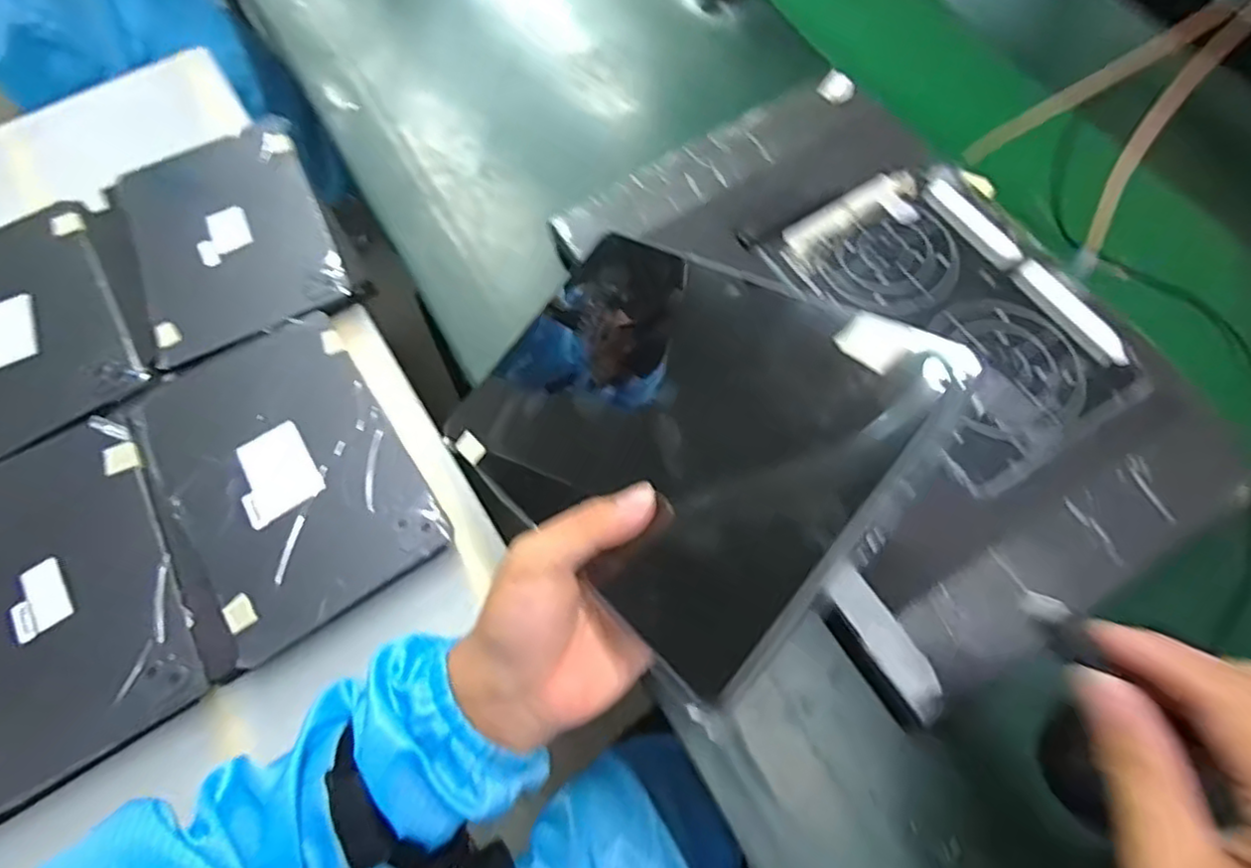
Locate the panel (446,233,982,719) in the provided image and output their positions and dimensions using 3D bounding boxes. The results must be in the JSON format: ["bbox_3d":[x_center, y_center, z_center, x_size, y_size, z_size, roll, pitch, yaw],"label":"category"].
[{"bbox_3d":[0.013,-0.013,0.330,0.165,0.008,0.247,-52,45,-3],"label":"panel"}]

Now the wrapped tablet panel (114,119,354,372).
[{"bbox_3d":[-0.383,-0.193,0.641,0.173,0.022,0.254,-25,67,-10],"label":"wrapped tablet panel"}]

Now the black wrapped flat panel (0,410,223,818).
[{"bbox_3d":[-0.441,0.129,0.492,0.220,0.021,0.259,-34,69,-13],"label":"black wrapped flat panel"}]

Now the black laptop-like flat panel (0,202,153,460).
[{"bbox_3d":[-0.552,-0.095,0.590,0.178,0.011,0.257,-33,69,-13],"label":"black laptop-like flat panel"}]

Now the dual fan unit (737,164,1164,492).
[{"bbox_3d":[0.212,-0.086,0.423,0.158,0.015,0.217,-29,68,-11],"label":"dual fan unit"}]

